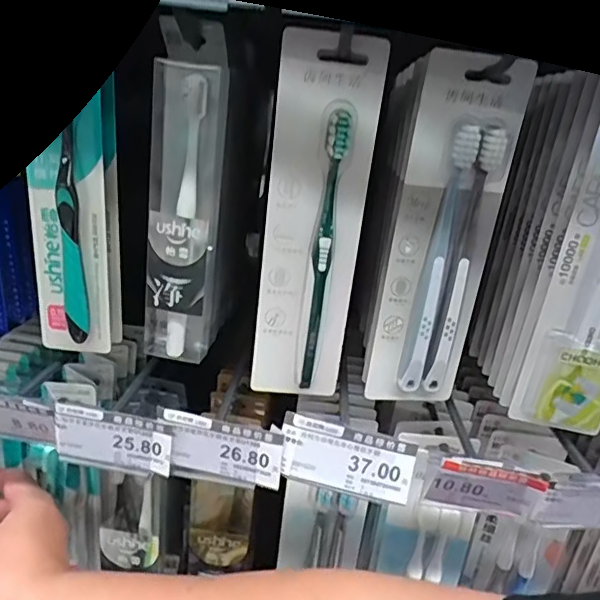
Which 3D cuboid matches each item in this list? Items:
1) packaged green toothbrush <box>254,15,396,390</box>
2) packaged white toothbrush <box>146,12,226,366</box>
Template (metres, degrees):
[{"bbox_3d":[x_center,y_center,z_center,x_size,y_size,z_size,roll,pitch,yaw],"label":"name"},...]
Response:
[{"bbox_3d":[0.009,-0.045,0.365,0.063,0.233,0.023,7,23,-1],"label":"packaged green toothbrush"},{"bbox_3d":[-0.074,-0.064,0.365,0.044,0.213,0.035,1,23,-14],"label":"packaged white toothbrush"}]

